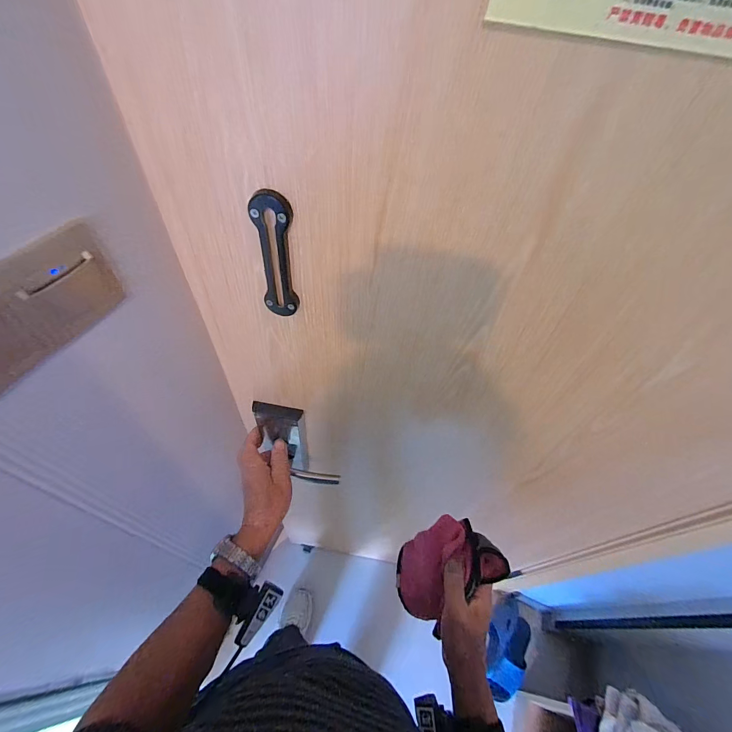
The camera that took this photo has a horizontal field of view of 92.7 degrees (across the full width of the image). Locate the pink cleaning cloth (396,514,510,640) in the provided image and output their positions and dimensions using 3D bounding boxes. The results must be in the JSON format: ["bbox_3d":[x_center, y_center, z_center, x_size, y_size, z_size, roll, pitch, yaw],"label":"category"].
[{"bbox_3d":[0.111,0.291,0.507,0.124,0.124,0.105,-27,59,-22],"label":"pink cleaning cloth"}]

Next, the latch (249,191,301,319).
[{"bbox_3d":[-0.080,-0.093,0.315,0.033,0.123,0.010,6,52,1],"label":"latch"}]

